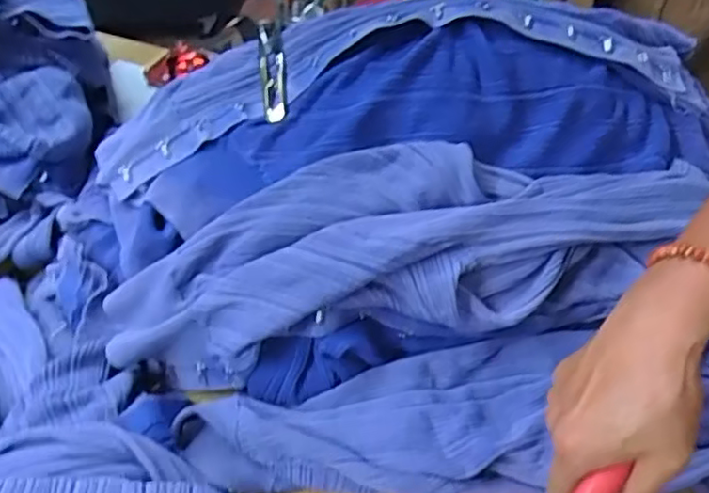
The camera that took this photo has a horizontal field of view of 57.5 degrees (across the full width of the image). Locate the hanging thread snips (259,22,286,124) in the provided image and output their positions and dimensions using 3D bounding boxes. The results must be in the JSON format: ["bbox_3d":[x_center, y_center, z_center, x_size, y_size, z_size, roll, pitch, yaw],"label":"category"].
[{"bbox_3d":[-0.071,-0.157,0.562,0.020,0.016,0.111,-5,66,-4],"label":"hanging thread snips"}]

